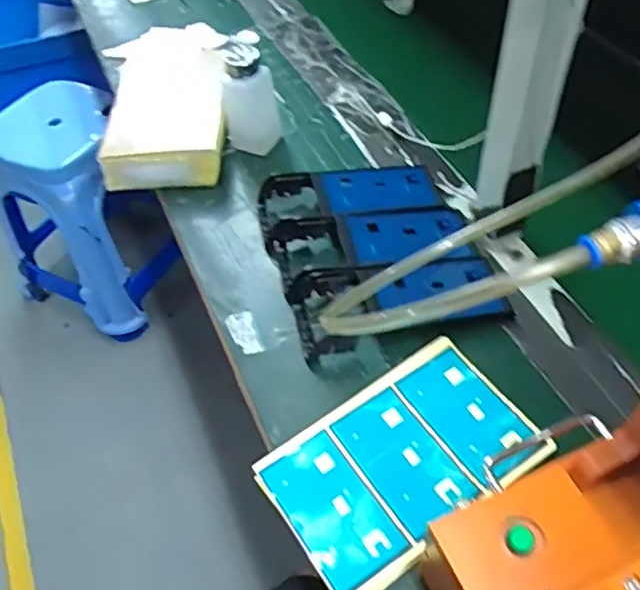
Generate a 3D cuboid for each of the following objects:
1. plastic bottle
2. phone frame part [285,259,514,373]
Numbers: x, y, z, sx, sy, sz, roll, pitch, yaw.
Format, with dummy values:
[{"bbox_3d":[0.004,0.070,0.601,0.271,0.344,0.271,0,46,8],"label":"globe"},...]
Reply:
[{"bbox_3d":[-0.091,-0.253,0.813,0.067,0.142,0.062,-11,52,-6],"label":"plastic bottle"},{"bbox_3d":[0.080,0.004,0.649,0.213,0.040,0.091,-13,53,-7],"label":"phone frame part"}]

